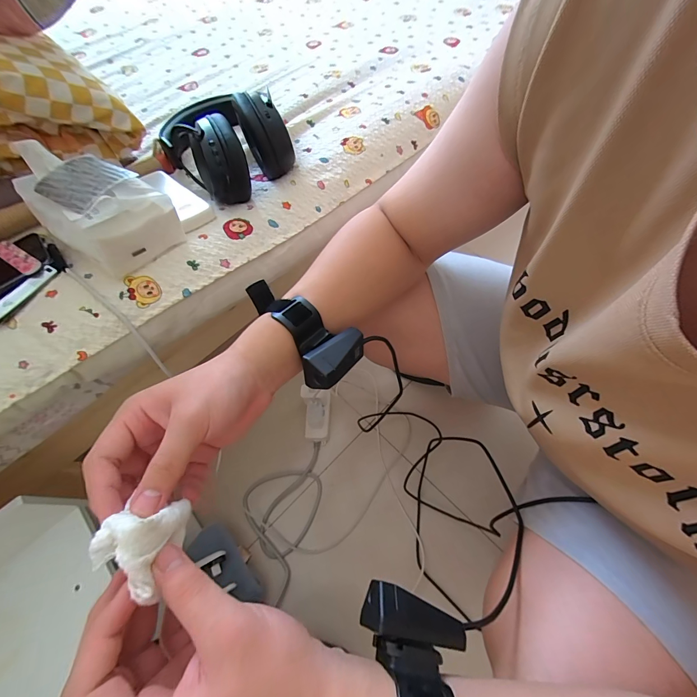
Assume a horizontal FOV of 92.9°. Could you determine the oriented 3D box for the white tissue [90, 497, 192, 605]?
[{"bbox_3d":[-0.126,0.117,0.199,0.042,0.039,0.046,0,64,3],"label":"white tissue"}]

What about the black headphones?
[{"bbox_3d":[-0.182,-0.300,0.457,0.133,0.083,0.211,-41,69,-17],"label":"black headphones"}]

